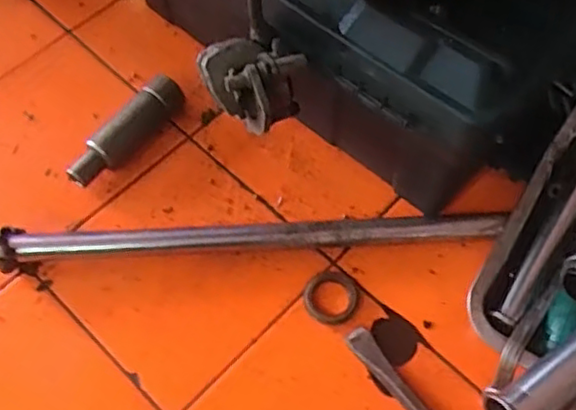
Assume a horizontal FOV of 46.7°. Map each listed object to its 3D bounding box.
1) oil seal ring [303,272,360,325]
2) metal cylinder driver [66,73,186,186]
[{"bbox_3d":[0.040,0.085,0.608,0.048,0.004,0.050,0,63,1],"label":"oil seal ring"},{"bbox_3d":[-0.161,-0.073,0.679,0.033,0.042,0.143,30,67,15],"label":"metal cylinder driver"}]

